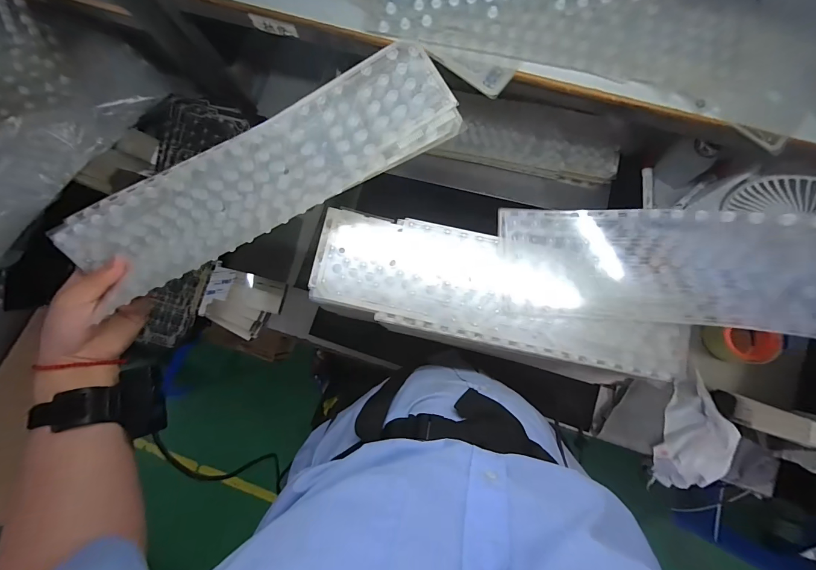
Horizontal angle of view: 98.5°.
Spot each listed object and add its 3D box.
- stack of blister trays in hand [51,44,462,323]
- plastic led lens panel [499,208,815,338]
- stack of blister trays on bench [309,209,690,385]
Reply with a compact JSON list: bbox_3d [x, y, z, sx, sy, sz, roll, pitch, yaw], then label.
[{"bbox_3d":[-0.150,-0.106,0.348,0.398,0.030,0.129,-23,80,6],"label":"stack of blister trays in hand"},{"bbox_3d":[0.282,-0.014,0.338,0.376,0.103,0.109,10,81,28],"label":"plastic led lens panel"},{"bbox_3d":[0.097,0.011,0.386,0.400,0.029,0.127,13,82,5],"label":"stack of blister trays on bench"}]

